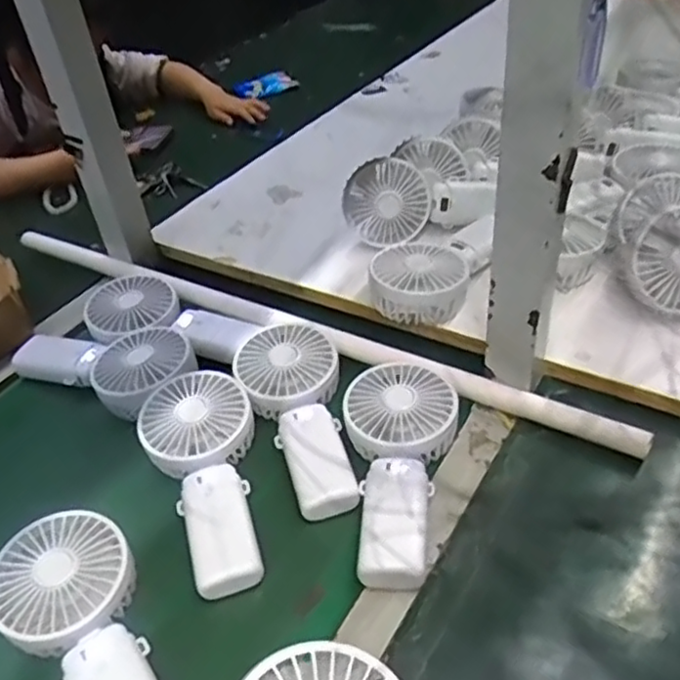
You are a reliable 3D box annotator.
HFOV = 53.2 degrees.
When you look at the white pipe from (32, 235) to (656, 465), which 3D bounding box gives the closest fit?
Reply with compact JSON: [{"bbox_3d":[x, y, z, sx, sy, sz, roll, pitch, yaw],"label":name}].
[{"bbox_3d":[-0.065,-0.022,0.641,0.679,0.023,0.027,19,46,26],"label":"white pipe"}]

